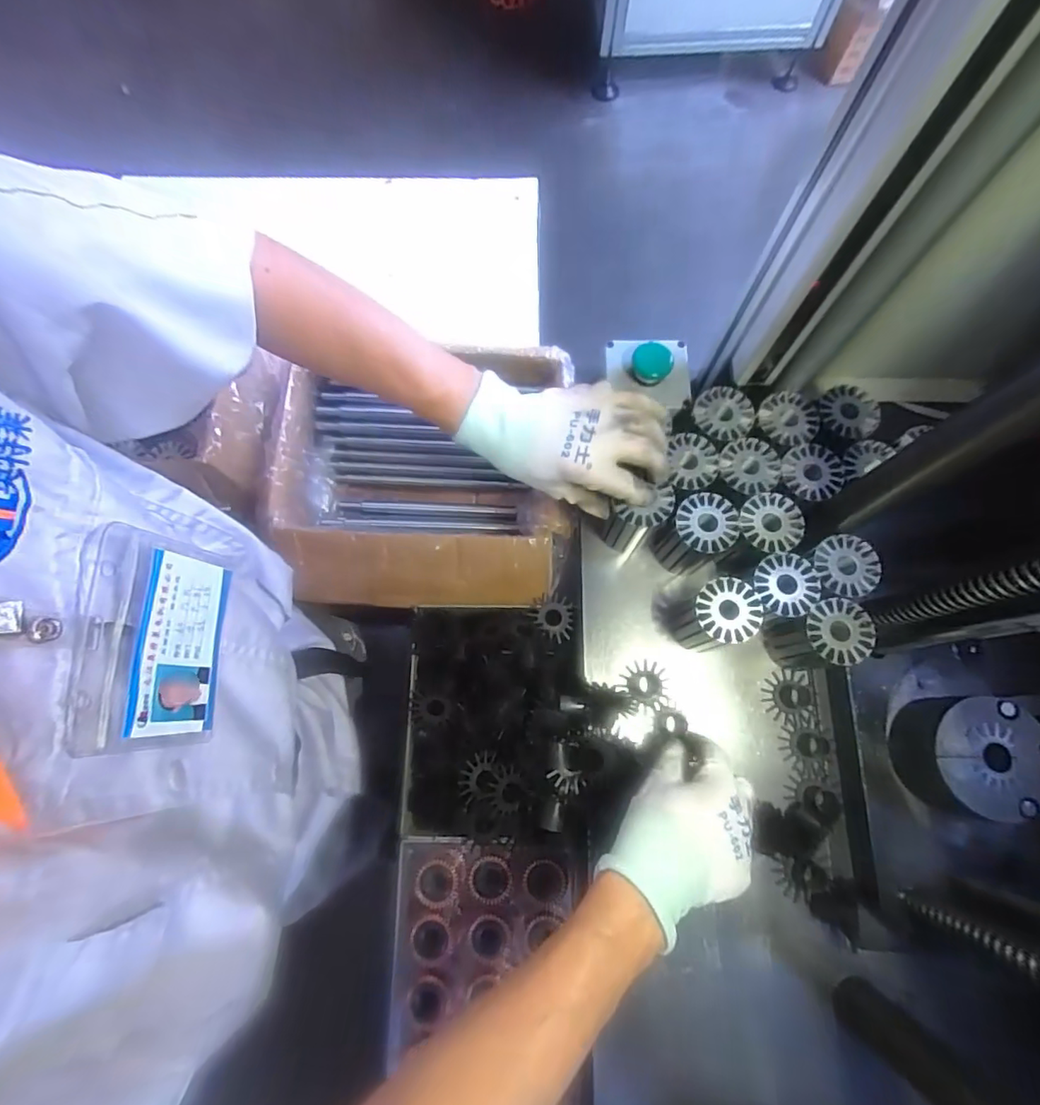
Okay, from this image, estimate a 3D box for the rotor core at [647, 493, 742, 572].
[{"bbox_3d":[0.157,-0.015,0.505,0.053,0.080,0.048,-35,77,-9],"label":"rotor core"}]

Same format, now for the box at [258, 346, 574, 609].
[{"bbox_3d":[-0.104,-0.068,0.599,0.291,0.112,0.262,-3,74,0],"label":"box"}]

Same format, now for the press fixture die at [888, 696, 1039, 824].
[{"bbox_3d":[0.345,0.158,0.432,0.079,0.059,0.086,0,74,0],"label":"press fixture die"}]

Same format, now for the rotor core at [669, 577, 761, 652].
[{"bbox_3d":[0.165,0.058,0.481,0.058,0.078,0.054,0,74,0],"label":"rotor core"}]

